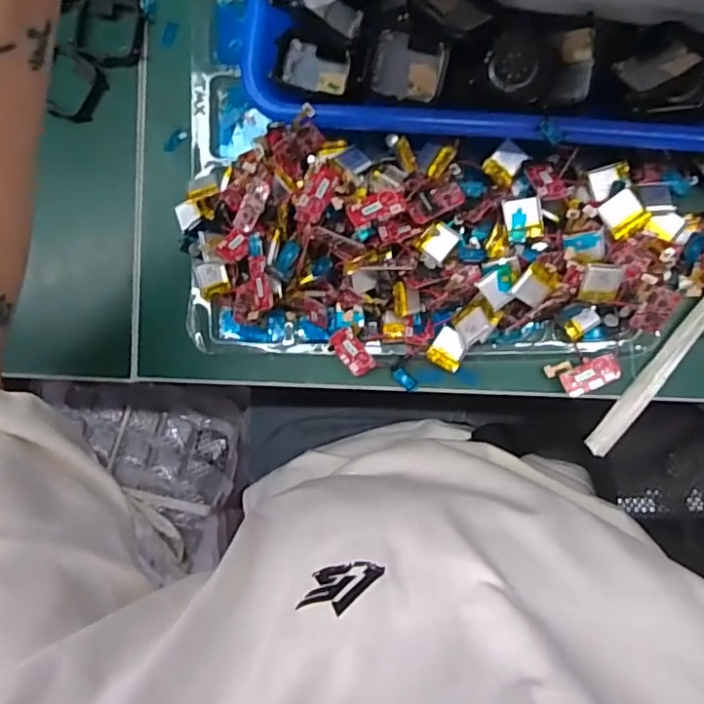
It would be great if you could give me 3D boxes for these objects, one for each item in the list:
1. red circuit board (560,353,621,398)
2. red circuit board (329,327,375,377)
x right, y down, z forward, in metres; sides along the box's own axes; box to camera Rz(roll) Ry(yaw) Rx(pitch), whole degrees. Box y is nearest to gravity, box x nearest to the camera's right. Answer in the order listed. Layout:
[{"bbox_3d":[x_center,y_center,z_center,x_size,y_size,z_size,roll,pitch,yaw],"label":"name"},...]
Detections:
[{"bbox_3d":[0.129,0.012,0.323,0.030,0.004,0.016,-26,71,19],"label":"red circuit board"},{"bbox_3d":[0.000,0.000,0.338,0.015,0.004,0.031,-38,111,5],"label":"red circuit board"}]

